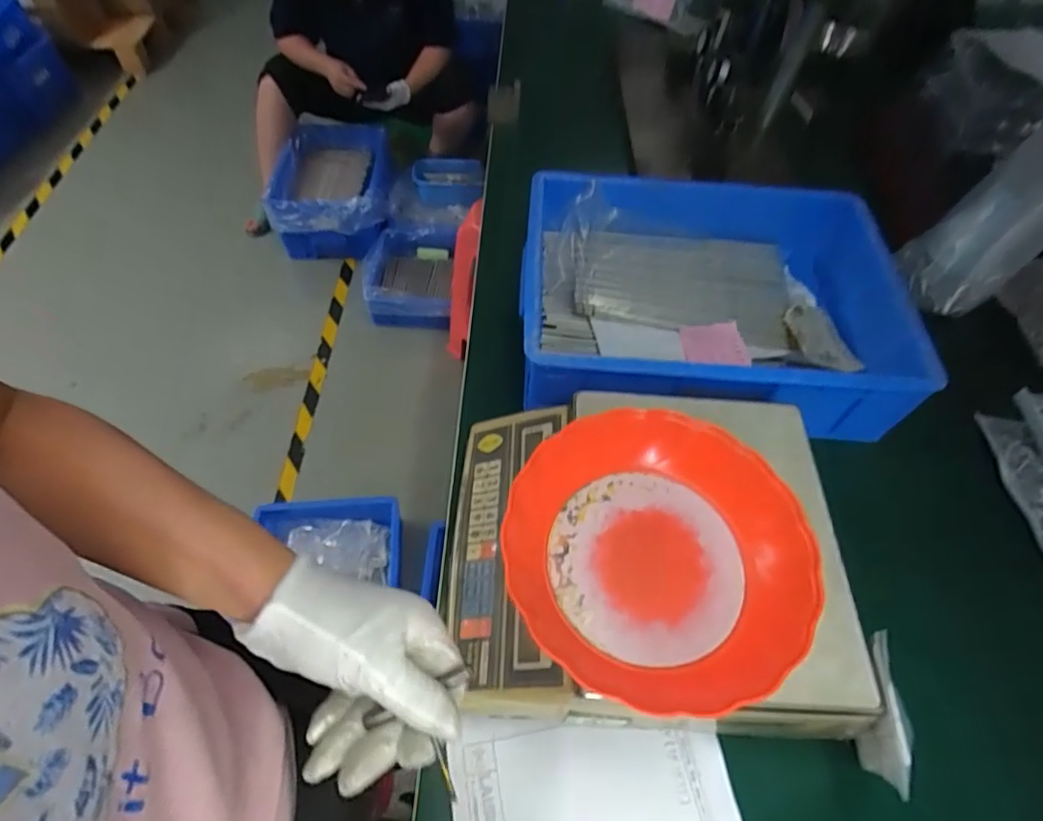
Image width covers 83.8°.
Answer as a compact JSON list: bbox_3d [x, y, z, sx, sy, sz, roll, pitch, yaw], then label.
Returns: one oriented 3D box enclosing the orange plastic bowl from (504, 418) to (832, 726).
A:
[{"bbox_3d":[0.097,0.102,0.423,0.207,0.053,0.204,1,56,-1],"label":"orange plastic bowl"}]

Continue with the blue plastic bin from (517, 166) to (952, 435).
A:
[{"bbox_3d":[0.212,-0.133,0.671,0.414,0.116,0.292,2,56,0],"label":"blue plastic bin"}]

